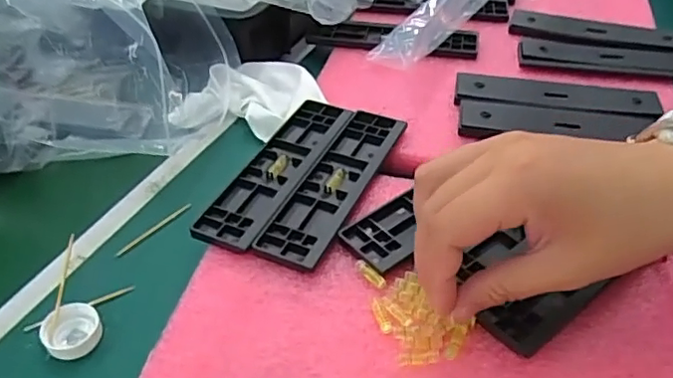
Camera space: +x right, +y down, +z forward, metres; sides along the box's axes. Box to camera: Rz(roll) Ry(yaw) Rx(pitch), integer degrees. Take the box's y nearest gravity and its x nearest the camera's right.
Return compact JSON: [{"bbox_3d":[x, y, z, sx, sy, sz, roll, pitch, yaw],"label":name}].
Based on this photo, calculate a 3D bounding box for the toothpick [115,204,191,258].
[{"bbox_3d":[-0.124,0.027,0.398,0.005,0.004,0.062,27,49,29],"label":"toothpick"}]

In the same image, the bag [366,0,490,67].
[{"bbox_3d":[0.111,-0.182,0.582,0.051,0.024,0.248,24,47,27],"label":"bag"}]

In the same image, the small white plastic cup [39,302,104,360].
[{"bbox_3d":[-0.150,0.080,0.331,0.031,0.013,0.030,-1,41,1],"label":"small white plastic cup"}]

